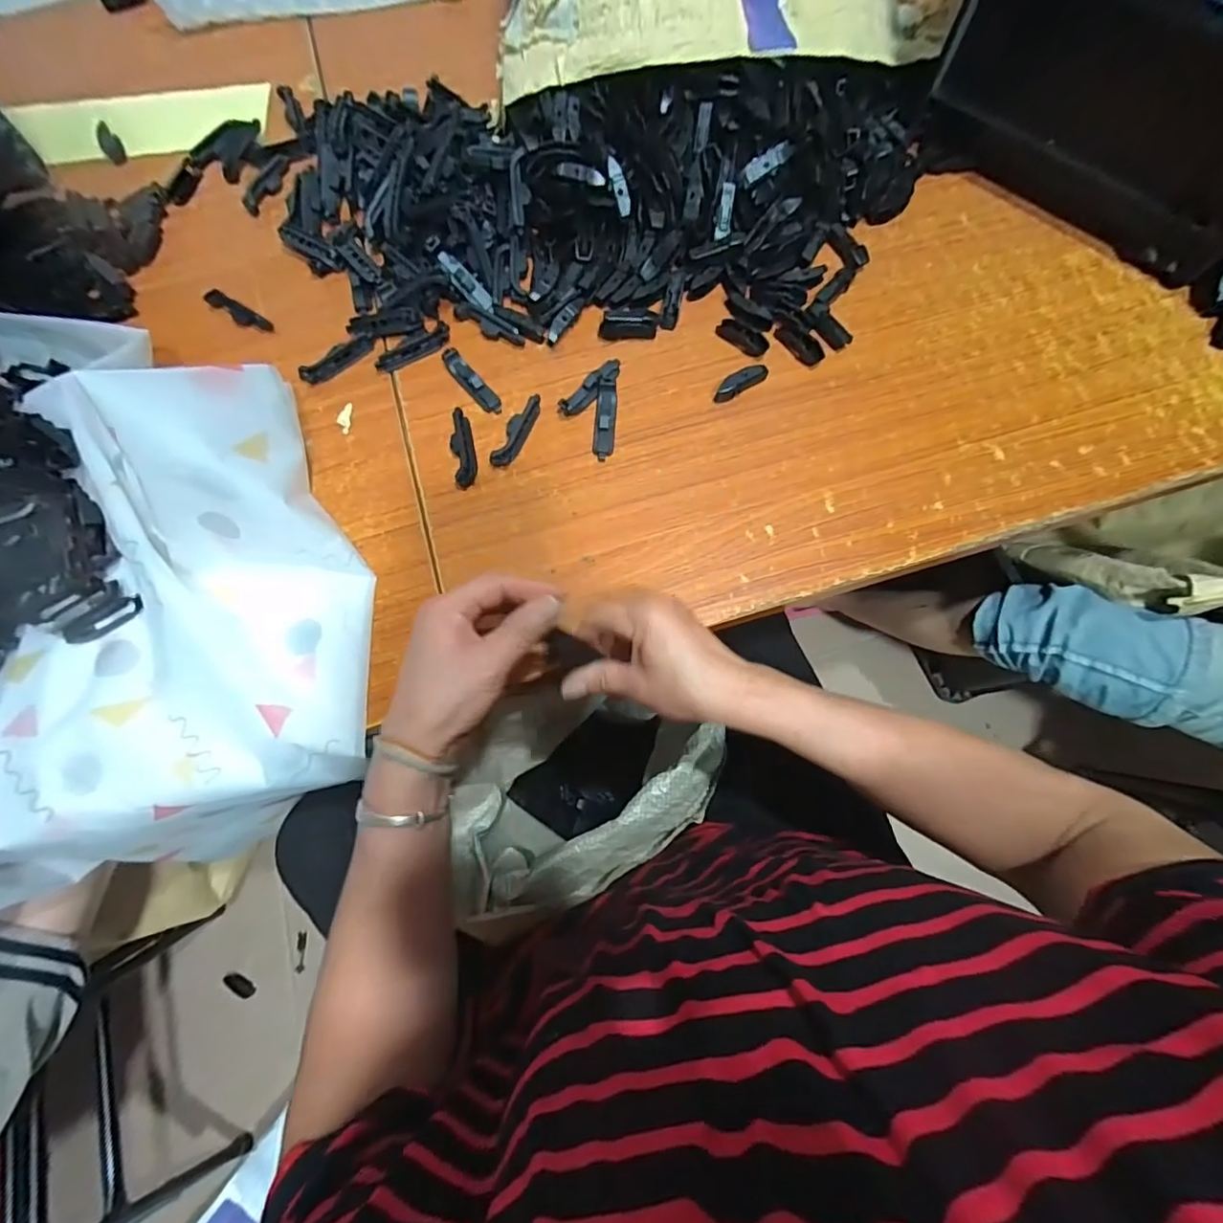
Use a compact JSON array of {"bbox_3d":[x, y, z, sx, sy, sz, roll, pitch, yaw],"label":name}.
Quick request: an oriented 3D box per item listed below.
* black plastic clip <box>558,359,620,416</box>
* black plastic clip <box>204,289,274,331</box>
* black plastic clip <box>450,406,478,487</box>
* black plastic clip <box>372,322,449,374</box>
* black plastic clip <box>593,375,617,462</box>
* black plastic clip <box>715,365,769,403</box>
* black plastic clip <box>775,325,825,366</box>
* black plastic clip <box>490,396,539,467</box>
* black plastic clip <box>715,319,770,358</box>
[{"bbox_3d":[-0.017,-0.205,0.493,0.019,0.012,0.074,42,80,12],"label":"black plastic clip"},{"bbox_3d":[-0.368,-0.296,0.529,0.073,0.012,0.018,30,76,9],"label":"black plastic clip"},{"bbox_3d":[-0.132,-0.147,0.477,0.020,0.012,0.077,-10,75,-1],"label":"black plastic clip"},{"bbox_3d":[-0.186,-0.247,0.503,0.075,0.007,0.018,-30,76,-7],"label":"black plastic clip"},{"bbox_3d":[-0.006,-0.175,0.483,0.019,0.013,0.079,3,75,2],"label":"black plastic clip"},{"bbox_3d":[0.118,-0.209,0.490,0.053,0.014,0.016,-32,76,-7],"label":"black plastic clip"},{"bbox_3d":[0.175,-0.249,0.499,0.049,0.010,0.021,43,80,12],"label":"black plastic clip"},{"bbox_3d":[-0.085,-0.164,0.481,0.022,0.013,0.076,18,76,6],"label":"black plastic clip"},{"bbox_3d":[0.124,-0.258,0.504,0.051,0.010,0.019,36,79,10],"label":"black plastic clip"}]

